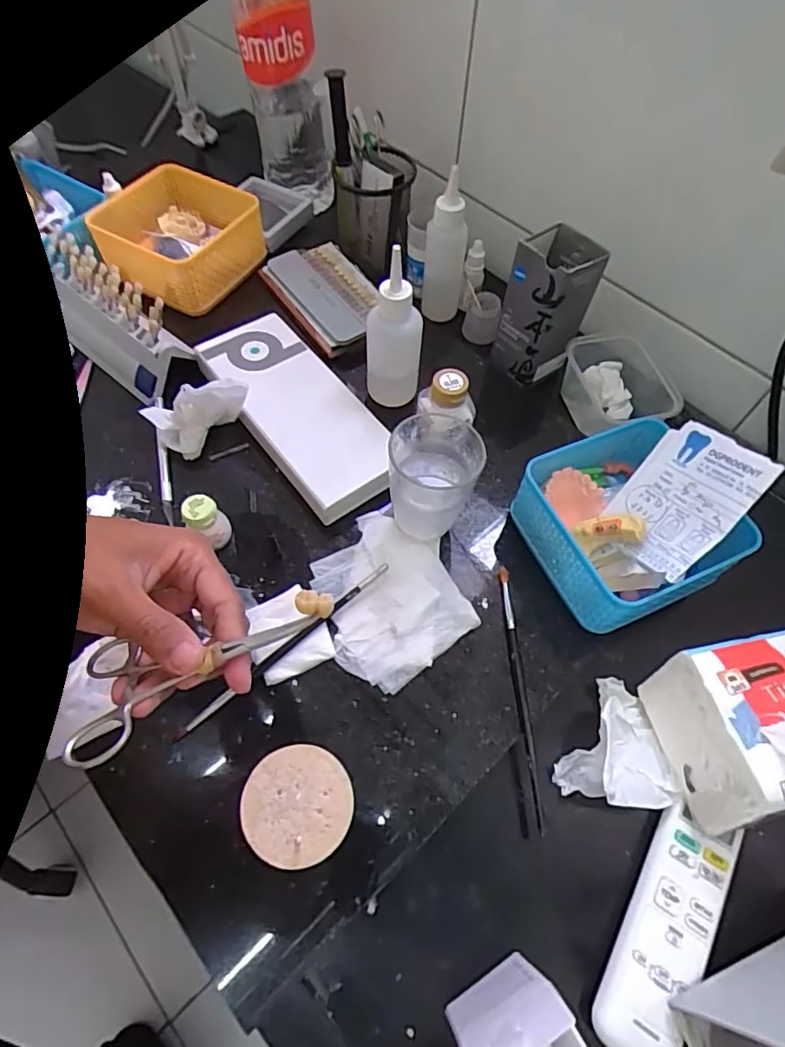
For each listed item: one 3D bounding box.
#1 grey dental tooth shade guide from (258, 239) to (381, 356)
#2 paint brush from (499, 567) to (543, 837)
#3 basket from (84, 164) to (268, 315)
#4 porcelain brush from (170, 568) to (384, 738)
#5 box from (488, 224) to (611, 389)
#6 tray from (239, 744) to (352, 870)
[{"bbox_3d":[-0.062,-0.237,0.576,0.090,0.023,0.147,-31,65,-18],"label":"grey dental tooth shade guide"},{"bbox_3d":[0.092,0.115,0.394,0.008,0.010,0.181,-2,60,-3],"label":"paint brush"},{"bbox_3d":[-0.223,-0.299,0.581,0.144,0.063,0.132,29,63,14],"label":"basket"},{"bbox_3d":[-0.076,0.086,0.397,0.183,0.011,0.010,-37,68,-21],"label":"porcelain brush"},{"bbox_3d":[0.141,-0.199,0.515,0.060,0.120,0.069,-40,69,-22],"label":"box"},{"bbox_3d":[-0.059,0.178,0.349,0.066,0.012,0.066,1,60,-2],"label":"tray"}]

